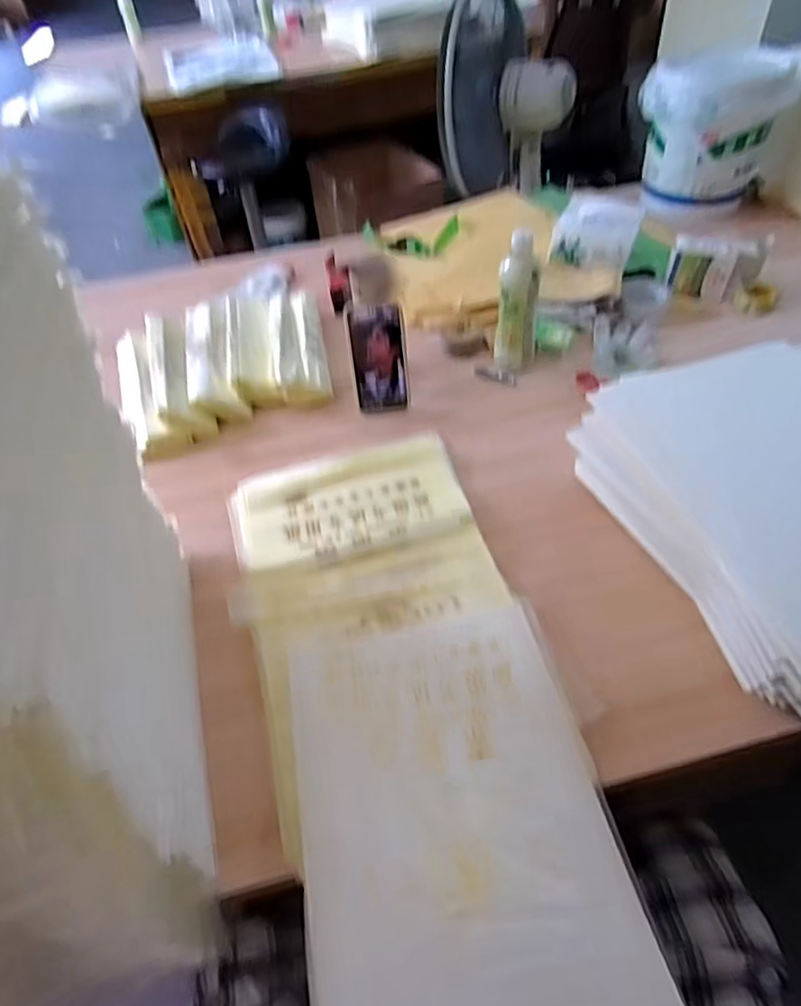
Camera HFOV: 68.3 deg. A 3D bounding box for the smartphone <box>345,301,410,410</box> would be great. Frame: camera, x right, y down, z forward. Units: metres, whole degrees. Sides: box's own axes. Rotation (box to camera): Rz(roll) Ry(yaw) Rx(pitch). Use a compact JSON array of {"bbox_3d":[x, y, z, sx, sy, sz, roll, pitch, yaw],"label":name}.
[{"bbox_3d":[-0.030,-0.214,0.883,0.082,0.159,0.017,-5,31,4],"label":"smartphone"}]

